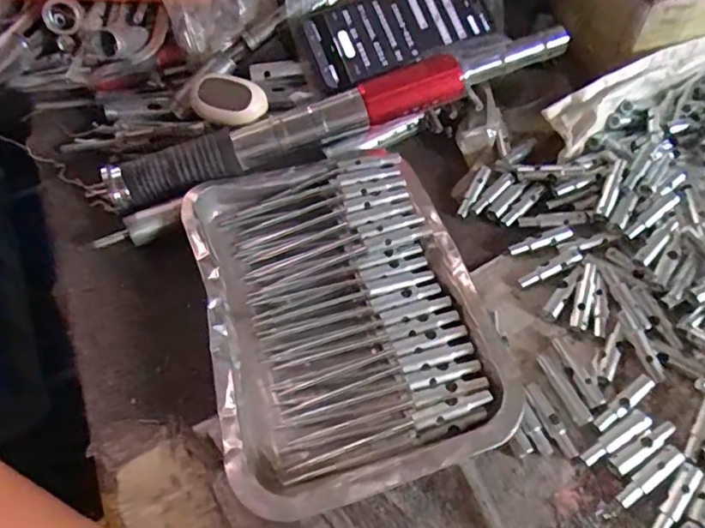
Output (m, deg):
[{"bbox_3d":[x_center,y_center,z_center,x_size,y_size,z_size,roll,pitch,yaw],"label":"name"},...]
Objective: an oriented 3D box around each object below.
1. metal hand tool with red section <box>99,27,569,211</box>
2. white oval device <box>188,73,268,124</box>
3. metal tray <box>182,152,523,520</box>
[{"bbox_3d":[-0.006,-0.127,0.460,0.397,0.026,0.032,-20,59,-7],"label":"metal hand tool with red section"},{"bbox_3d":[-0.105,-0.138,0.464,0.064,0.022,0.041,13,91,2],"label":"white oval device"},{"bbox_3d":[-0.007,0.028,0.383,0.179,0.030,0.245,-17,59,-5],"label":"metal tray"}]

